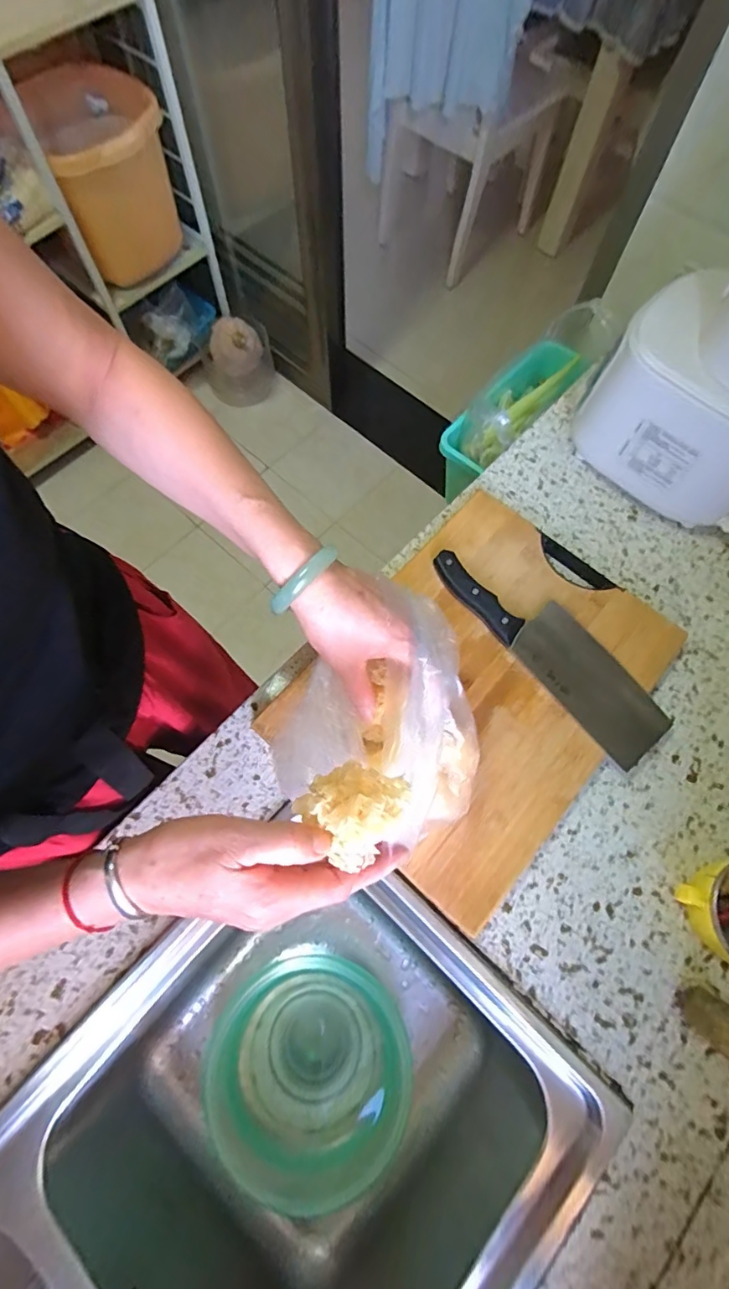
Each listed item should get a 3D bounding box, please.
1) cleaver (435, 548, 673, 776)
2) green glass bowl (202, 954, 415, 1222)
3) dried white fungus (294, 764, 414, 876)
[{"bbox_3d":[0.200,-0.004,0.543,0.081,0.011,0.289,-38,77,-12],"label":"cleaver"},{"bbox_3d":[-0.062,0.484,0.581,0.223,0.068,0.218,0,70,-1],"label":"green glass bowl"},{"bbox_3d":[-0.007,0.095,0.301,0.054,0.043,0.057,38,74,12],"label":"dried white fungus"}]

